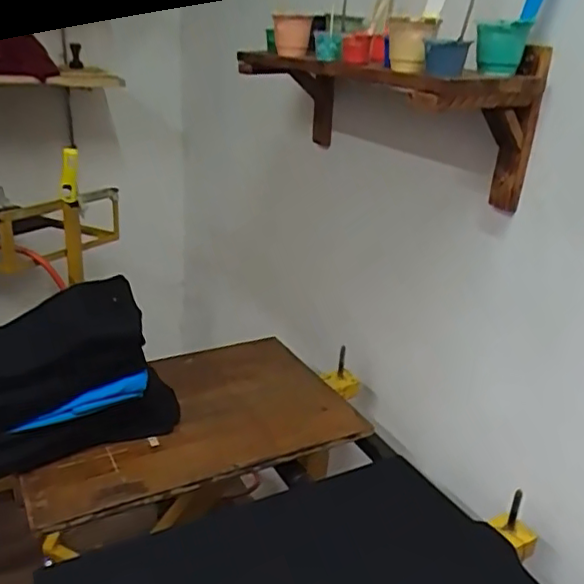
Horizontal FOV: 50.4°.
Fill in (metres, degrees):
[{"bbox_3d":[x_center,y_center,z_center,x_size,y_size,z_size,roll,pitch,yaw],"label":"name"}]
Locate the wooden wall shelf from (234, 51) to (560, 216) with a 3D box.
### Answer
[{"bbox_3d":[0.133,-0.370,1.231,0.248,0.242,0.792,-9,20,-22],"label":"wooden wall shelf"}]

